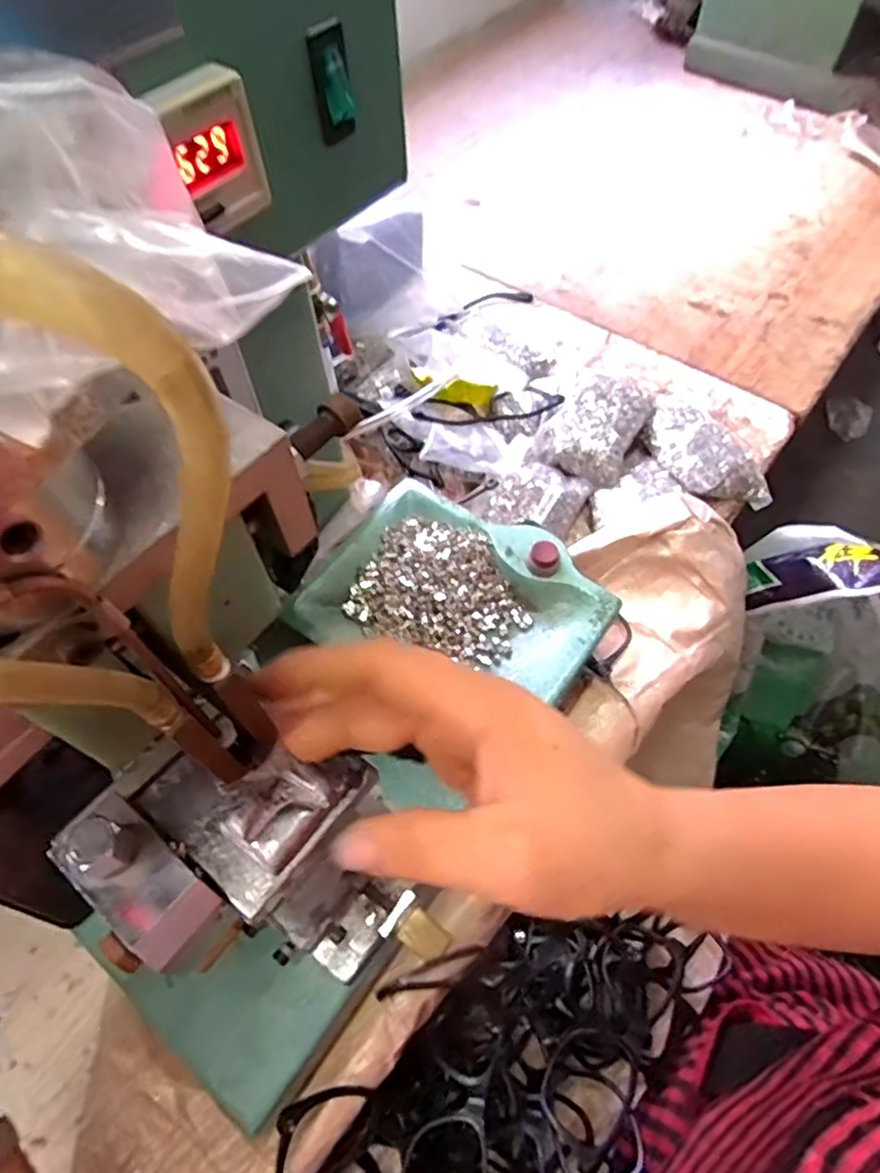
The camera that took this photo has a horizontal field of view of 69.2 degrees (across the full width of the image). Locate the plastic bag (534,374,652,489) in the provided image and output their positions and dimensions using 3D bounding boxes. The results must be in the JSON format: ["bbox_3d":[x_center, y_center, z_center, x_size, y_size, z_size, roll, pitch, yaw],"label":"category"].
[{"bbox_3d":[0.141,-0.150,0.576,0.076,0.022,0.112,23,64,13],"label":"plastic bag"}]

